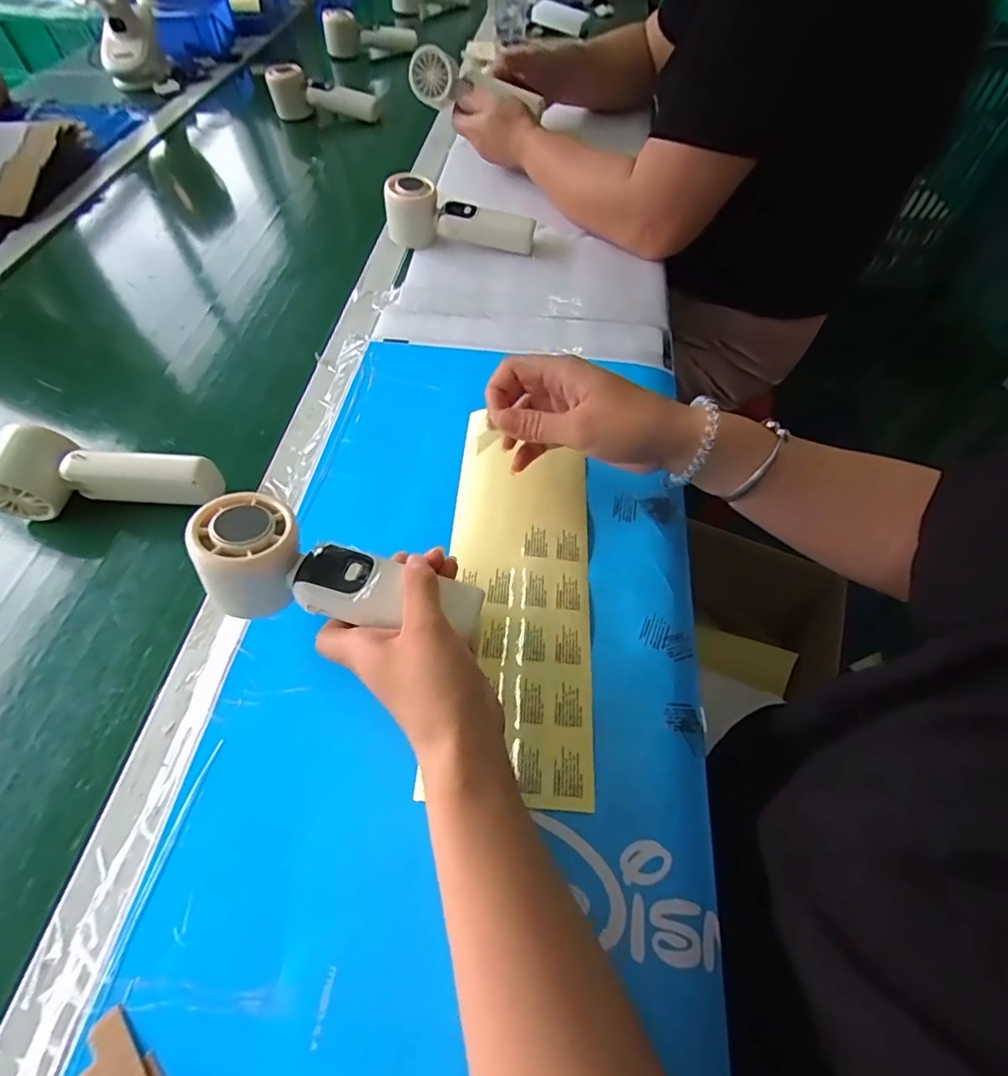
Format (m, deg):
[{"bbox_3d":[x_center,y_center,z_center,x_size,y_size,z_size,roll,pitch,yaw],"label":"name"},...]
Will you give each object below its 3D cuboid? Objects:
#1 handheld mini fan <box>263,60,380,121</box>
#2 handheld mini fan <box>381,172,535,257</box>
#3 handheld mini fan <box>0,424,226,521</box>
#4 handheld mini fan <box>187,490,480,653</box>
[{"bbox_3d":[-0.275,-0.669,0.789,0.164,0.056,0.048,16,60,12],"label":"handheld mini fan"},{"bbox_3d":[-0.047,-0.346,0.567,0.158,0.061,0.053,11,59,9],"label":"handheld mini fan"},{"bbox_3d":[-0.298,-0.052,0.397,0.163,0.058,0.051,-3,58,0],"label":"handheld mini fan"},{"bbox_3d":[-0.094,0.025,0.305,0.162,0.045,0.056,17,59,-6],"label":"handheld mini fan"}]

